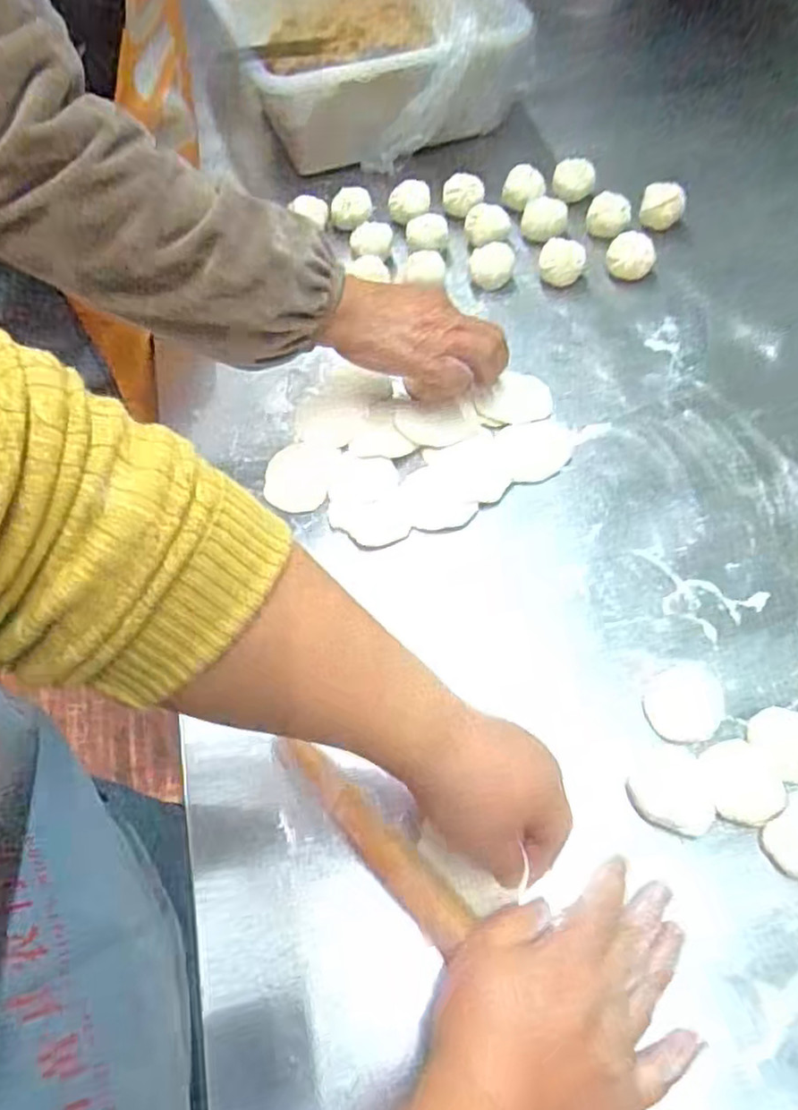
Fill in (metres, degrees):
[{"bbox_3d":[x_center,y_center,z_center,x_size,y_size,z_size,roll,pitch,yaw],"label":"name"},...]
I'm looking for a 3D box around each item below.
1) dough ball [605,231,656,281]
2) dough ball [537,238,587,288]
[{"bbox_3d":[0.206,-0.264,0.627,0.041,0.032,0.034,16,62,12],"label":"dough ball"},{"bbox_3d":[0.146,-0.260,0.629,0.039,0.032,0.032,12,61,10],"label":"dough ball"}]

